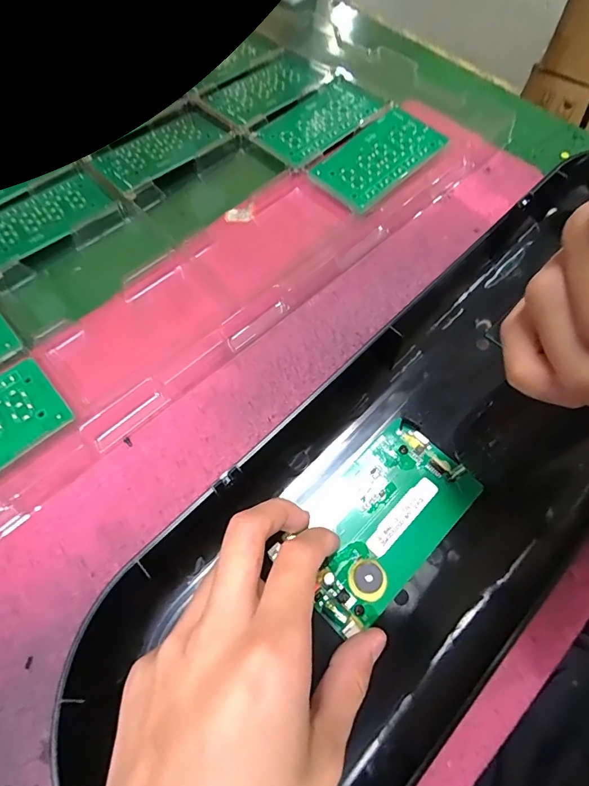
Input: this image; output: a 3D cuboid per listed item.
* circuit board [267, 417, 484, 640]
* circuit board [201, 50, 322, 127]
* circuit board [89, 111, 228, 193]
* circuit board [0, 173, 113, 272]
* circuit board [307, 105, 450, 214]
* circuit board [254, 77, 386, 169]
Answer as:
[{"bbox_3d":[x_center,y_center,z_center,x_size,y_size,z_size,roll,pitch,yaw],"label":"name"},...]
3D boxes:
[{"bbox_3d":[0.044,0.064,0.230,0.104,0.008,0.062,-41,71,-17],"label":"circuit board"},{"bbox_3d":[-0.026,-0.287,0.412,0.067,0.009,0.113,42,72,17],"label":"circuit board"},{"bbox_3d":[-0.115,-0.209,0.373,0.105,0.005,0.059,-39,71,-16],"label":"circuit board"},{"bbox_3d":[-0.201,-0.137,0.341,0.105,0.004,0.060,-41,71,-17],"label":"circuit board"},{"bbox_3d":[0.068,-0.191,0.355,0.061,0.004,0.106,42,75,17],"label":"circuit board"},{"bbox_3d":[0.022,-0.238,0.382,0.117,0.008,0.063,-42,71,-17],"label":"circuit board"}]

